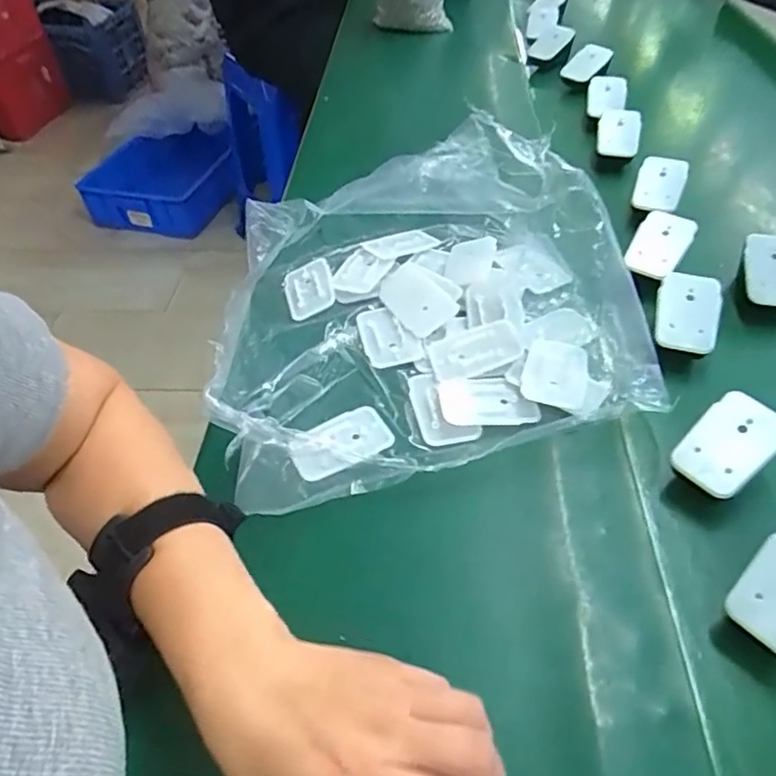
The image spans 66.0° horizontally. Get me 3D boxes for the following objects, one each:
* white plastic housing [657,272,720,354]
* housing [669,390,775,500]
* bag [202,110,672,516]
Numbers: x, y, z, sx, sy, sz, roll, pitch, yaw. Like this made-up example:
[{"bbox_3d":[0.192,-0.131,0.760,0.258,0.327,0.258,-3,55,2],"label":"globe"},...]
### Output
[{"bbox_3d":[0.228,-0.058,0.455,0.042,0.012,0.065,7,73,21],"label":"white plastic housing"},{"bbox_3d":[0.212,0.034,0.370,0.066,0.009,0.044,-47,61,-5],"label":"housing"},{"bbox_3d":[0.013,-0.099,0.455,0.295,0.130,0.310,-11,47,-6],"label":"bag"}]

